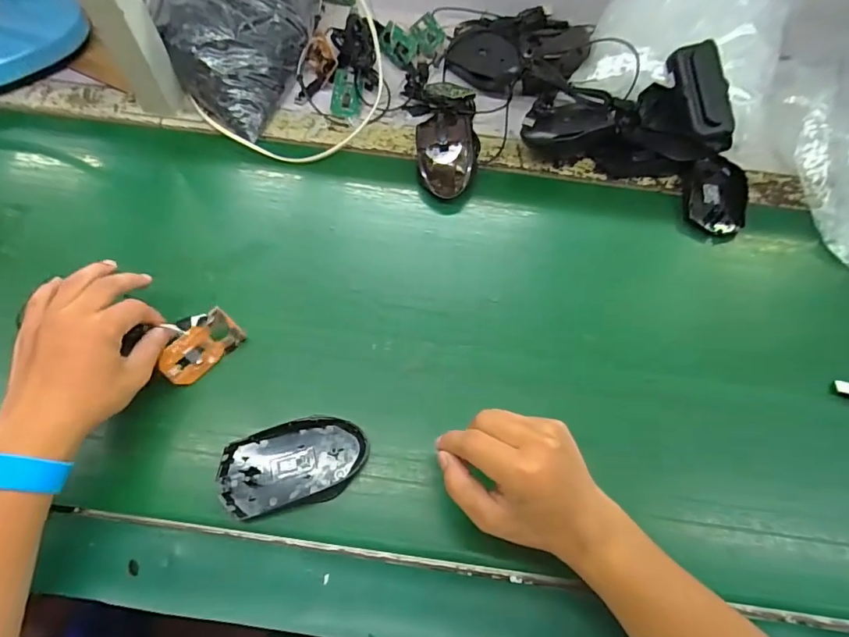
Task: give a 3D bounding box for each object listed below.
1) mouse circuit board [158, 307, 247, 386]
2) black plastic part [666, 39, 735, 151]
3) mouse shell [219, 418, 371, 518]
[{"bbox_3d":[-0.194,0.026,0.403,0.069,0.004,0.038,-45,112,-20],"label":"mouse circuit board"},{"bbox_3d":[0.306,-0.242,0.506,0.052,0.025,0.115,-17,89,-11],"label":"black plastic part"},{"bbox_3d":[-0.104,0.115,0.367,0.112,0.017,0.063,-11,63,-8],"label":"mouse shell"}]

